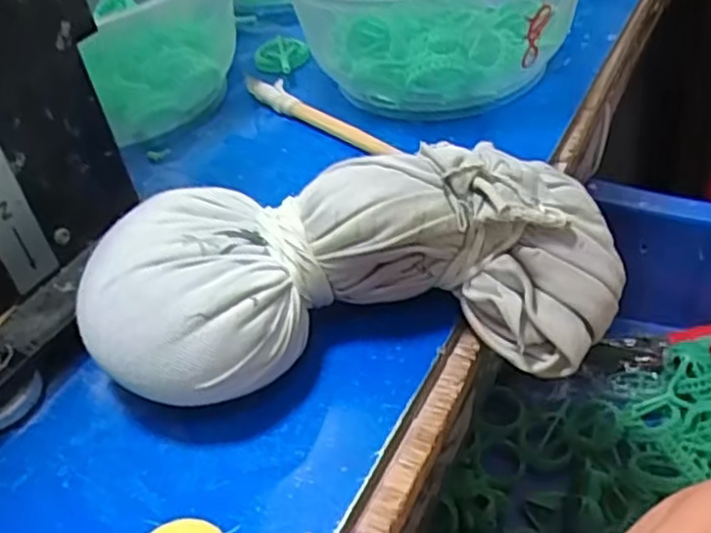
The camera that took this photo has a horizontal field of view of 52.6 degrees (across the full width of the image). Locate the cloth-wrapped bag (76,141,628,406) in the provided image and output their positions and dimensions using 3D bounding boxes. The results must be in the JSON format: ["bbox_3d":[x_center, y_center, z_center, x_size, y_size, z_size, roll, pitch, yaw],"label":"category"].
[{"bbox_3d":[0.001,0.002,0.189,0.137,0.046,0.062,-10,41,0],"label":"cloth-wrapped bag"}]

